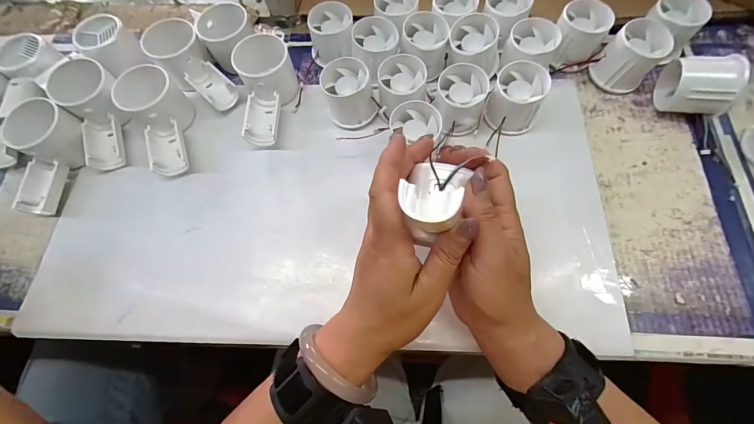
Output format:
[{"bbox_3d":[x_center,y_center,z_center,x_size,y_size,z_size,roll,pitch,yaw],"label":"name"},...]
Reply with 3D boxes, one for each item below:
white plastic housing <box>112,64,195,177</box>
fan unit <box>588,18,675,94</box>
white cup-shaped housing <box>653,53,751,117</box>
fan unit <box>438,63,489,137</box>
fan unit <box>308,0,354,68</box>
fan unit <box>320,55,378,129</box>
[{"bbox_3d":[-0.232,-0.100,0.360,0.058,0.053,0.112,-30,70,-9],"label":"white plastic housing"},{"bbox_3d":[0.276,-0.167,0.362,0.057,0.054,0.051,-30,70,-8],"label":"fan unit"},{"bbox_3d":[0.322,-0.128,0.338,0.053,0.057,0.062,17,71,9],"label":"white cup-shaped housing"},{"bbox_3d":[0.087,-0.117,0.352,0.054,0.048,0.056,-5,69,1],"label":"fan unit"},{"bbox_3d":[-0.053,-0.213,0.402,0.051,0.049,0.059,-2,69,2],"label":"fan unit"},{"bbox_3d":[-0.030,-0.126,0.361,0.052,0.049,0.061,-20,69,-5],"label":"fan unit"}]

